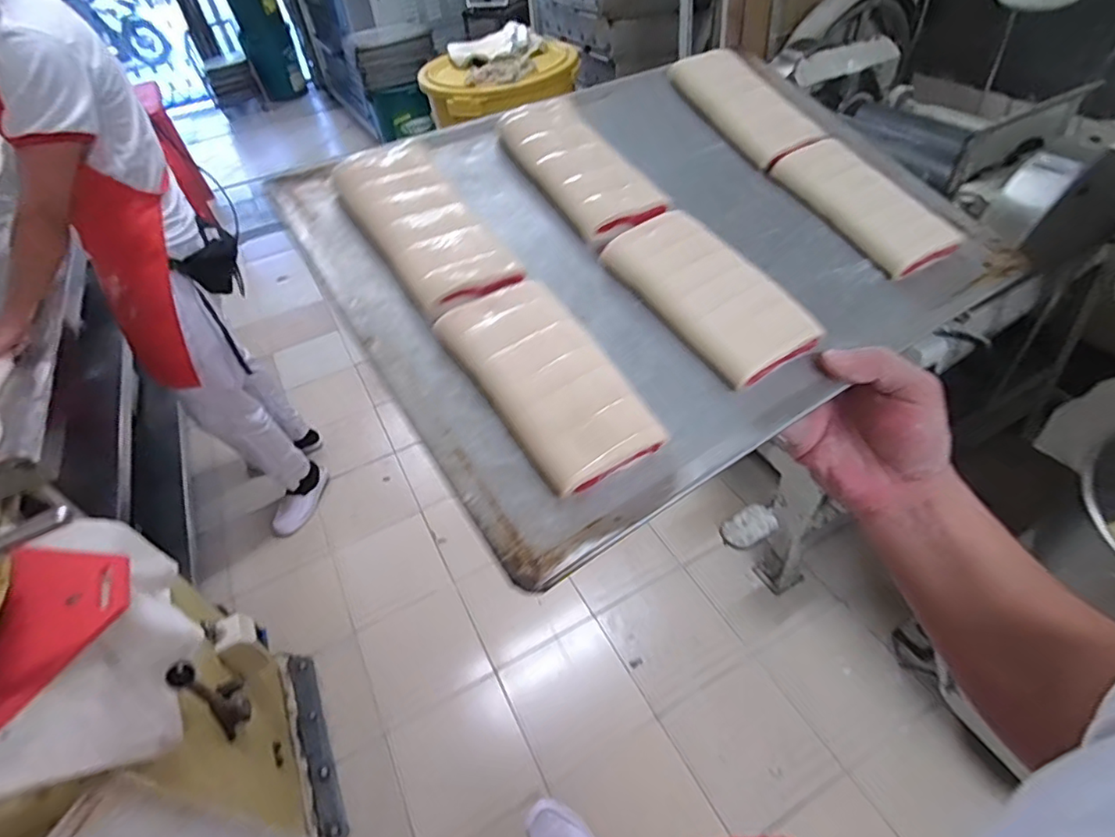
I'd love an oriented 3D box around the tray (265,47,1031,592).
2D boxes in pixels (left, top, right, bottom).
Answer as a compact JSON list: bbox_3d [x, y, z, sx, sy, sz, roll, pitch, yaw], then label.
[{"bbox_3d":[0.080,-0.131,0.400,0.442,0.027,0.309,-28,67,-22],"label":"tray"}]

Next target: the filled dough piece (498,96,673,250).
[{"bbox_3d":[0.015,-0.192,0.423,0.069,0.014,0.151,-26,66,-17],"label":"filled dough piece"}]

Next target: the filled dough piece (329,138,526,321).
[{"bbox_3d":[-0.084,-0.127,0.368,0.070,0.017,0.144,-28,68,-19],"label":"filled dough piece"}]

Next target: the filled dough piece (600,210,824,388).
[{"bbox_3d":[0.098,-0.082,0.366,0.076,0.015,0.131,-34,70,-23],"label":"filled dough piece"}]

